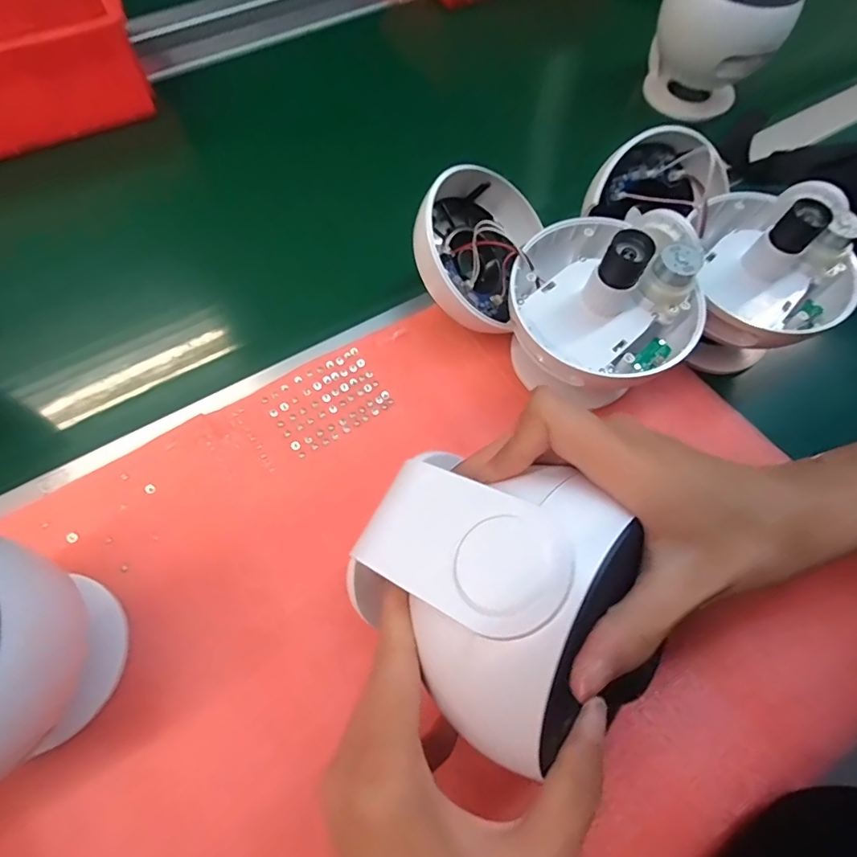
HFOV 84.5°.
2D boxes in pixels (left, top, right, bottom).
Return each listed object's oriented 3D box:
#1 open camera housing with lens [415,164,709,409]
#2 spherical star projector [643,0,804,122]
[{"bbox_3d":[0.076,-0.103,0.321,0.129,0.108,0.197,-31,70,-14],"label":"open camera housing with lens"},{"bbox_3d":[0.278,-0.382,0.467,0.090,0.113,0.108,-28,69,-13],"label":"spherical star projector"}]

